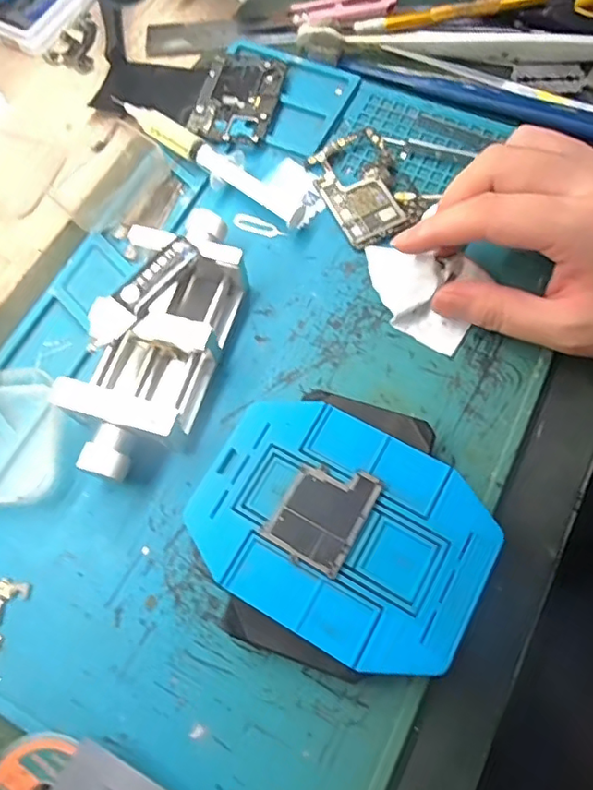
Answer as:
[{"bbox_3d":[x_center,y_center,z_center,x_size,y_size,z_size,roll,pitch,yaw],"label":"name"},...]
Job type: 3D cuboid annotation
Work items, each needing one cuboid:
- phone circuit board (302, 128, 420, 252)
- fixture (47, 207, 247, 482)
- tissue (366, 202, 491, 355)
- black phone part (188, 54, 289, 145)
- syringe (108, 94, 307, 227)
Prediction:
[{"bbox_3d":[0.037,-0.116,0.308,0.044,0.006,0.071,-22,69,-6],"label":"phone circuit board"},{"bbox_3d":[-0.062,-0.026,0.265,0.060,0.031,0.134,15,70,9],"label":"fixture"},{"bbox_3d":[0.061,-0.054,0.279,0.061,0.015,0.046,29,73,13],"label":"tissue"},{"bbox_3d":[-0.036,-0.178,0.334,0.049,0.005,0.066,13,70,8],"label":"black phone part"},{"bbox_3d":[-0.051,-0.134,0.315,0.135,0.013,0.021,38,75,16],"label":"syringe"}]

